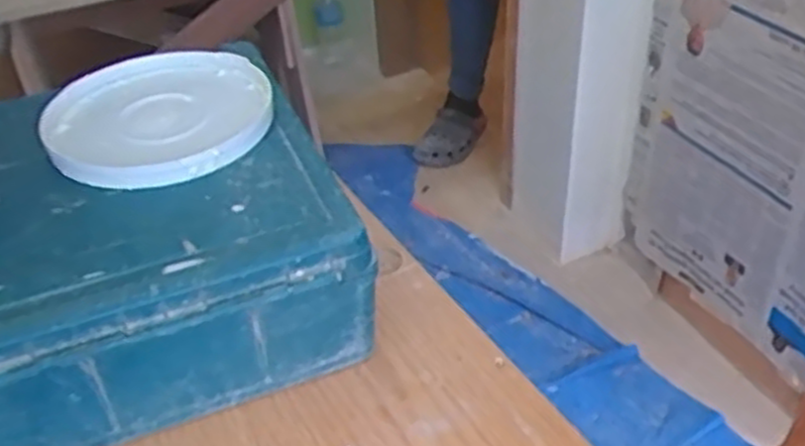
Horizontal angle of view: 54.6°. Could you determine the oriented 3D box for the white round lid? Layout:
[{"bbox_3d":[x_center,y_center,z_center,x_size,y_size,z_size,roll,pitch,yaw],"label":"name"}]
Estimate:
[{"bbox_3d":[-0.185,-0.083,0.595,0.164,0.025,0.165,-2,38,2],"label":"white round lid"}]

